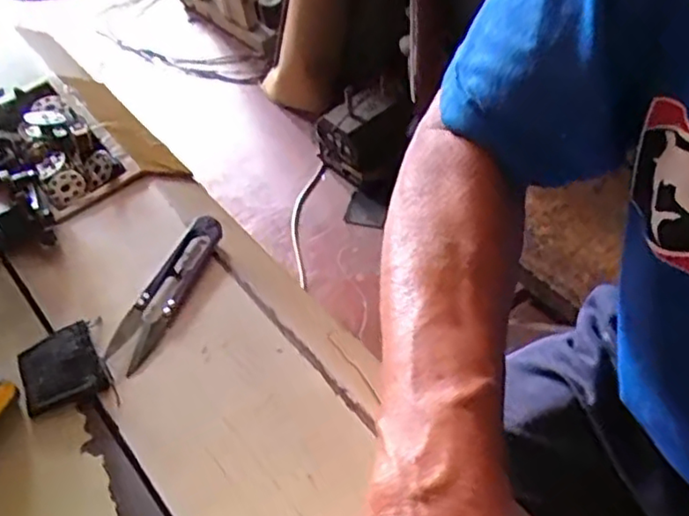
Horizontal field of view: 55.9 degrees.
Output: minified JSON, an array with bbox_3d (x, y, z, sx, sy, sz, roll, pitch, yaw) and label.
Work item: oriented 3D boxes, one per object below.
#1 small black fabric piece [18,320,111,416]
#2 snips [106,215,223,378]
[{"bbox_3d":[-0.146,0.056,0.332,0.040,0.009,0.045,-26,53,-14],"label":"small black fabric piece"},{"bbox_3d":[-0.097,0.015,0.358,0.024,0.009,0.097,16,55,18],"label":"snips"}]

